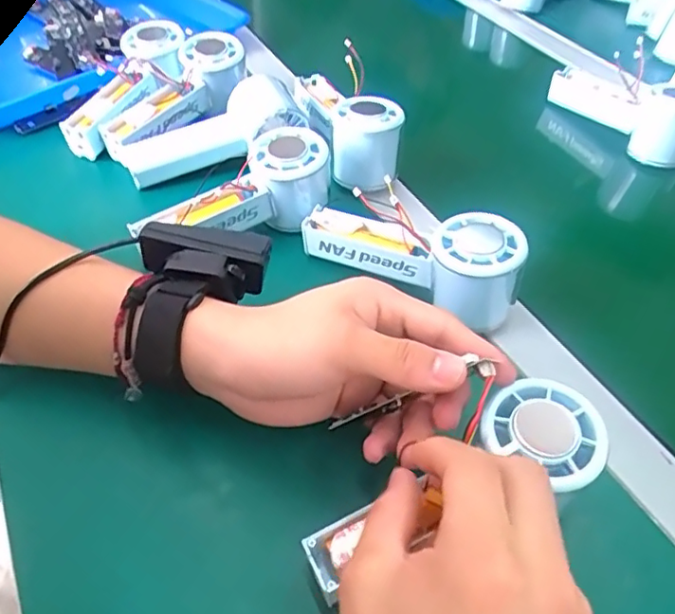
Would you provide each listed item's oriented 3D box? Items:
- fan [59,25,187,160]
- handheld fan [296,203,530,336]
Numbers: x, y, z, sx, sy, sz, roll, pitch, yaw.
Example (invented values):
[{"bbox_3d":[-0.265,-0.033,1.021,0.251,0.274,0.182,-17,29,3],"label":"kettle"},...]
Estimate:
[{"bbox_3d":[-0.183,-0.194,0.512,0.058,0.036,0.150,22,67,16],"label":"fan"},{"bbox_3d":[0.050,-0.042,0.393,0.150,0.056,0.053,29,53,22],"label":"handheld fan"}]

